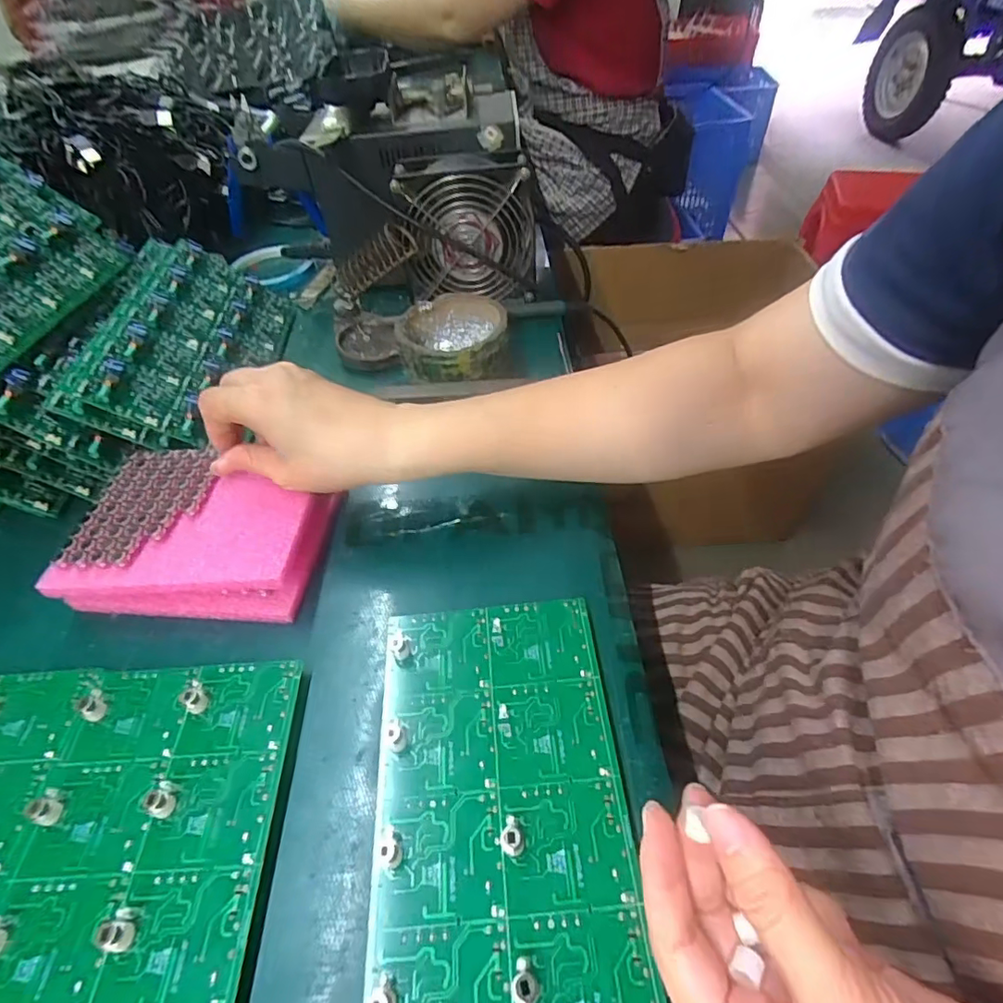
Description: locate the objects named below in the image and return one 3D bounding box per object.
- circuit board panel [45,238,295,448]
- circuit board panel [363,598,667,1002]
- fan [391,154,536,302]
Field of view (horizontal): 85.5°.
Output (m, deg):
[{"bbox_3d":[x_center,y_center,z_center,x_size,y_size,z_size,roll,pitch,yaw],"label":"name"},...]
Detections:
[{"bbox_3d":[-0.248,-0.127,0.439,0.124,0.023,0.221,27,41,-30],"label":"circuit board panel"},{"bbox_3d":[0.000,0.143,0.225,0.107,0.011,0.224,-6,49,-1],"label":"circuit board panel"},{"bbox_3d":[-0.028,-0.241,0.489,0.114,0.112,0.045,-3,49,2],"label":"fan"}]

